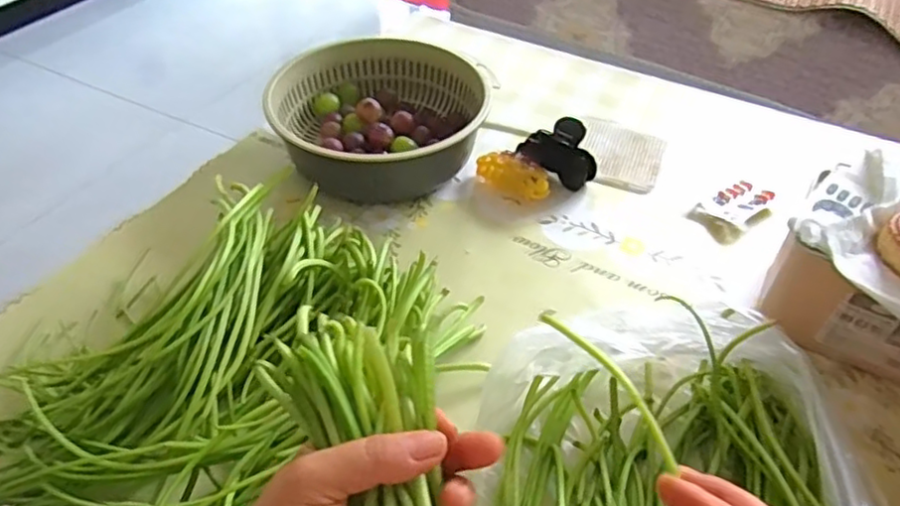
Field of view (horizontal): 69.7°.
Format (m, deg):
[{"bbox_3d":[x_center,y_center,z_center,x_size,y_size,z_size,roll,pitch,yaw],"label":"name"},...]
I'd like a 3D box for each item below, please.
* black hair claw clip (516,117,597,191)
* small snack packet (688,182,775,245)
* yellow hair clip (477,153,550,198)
[{"bbox_3d":[0.110,-0.102,0.660,0.079,0.049,0.054,15,47,13],"label":"black hair claw clip"},{"bbox_3d":[0.288,-0.044,0.651,0.090,0.013,0.051,-25,51,-24],"label":"small snack packet"},{"bbox_3d":[0.068,-0.081,0.655,0.083,0.026,0.038,35,54,29],"label":"yellow hair clip"}]

